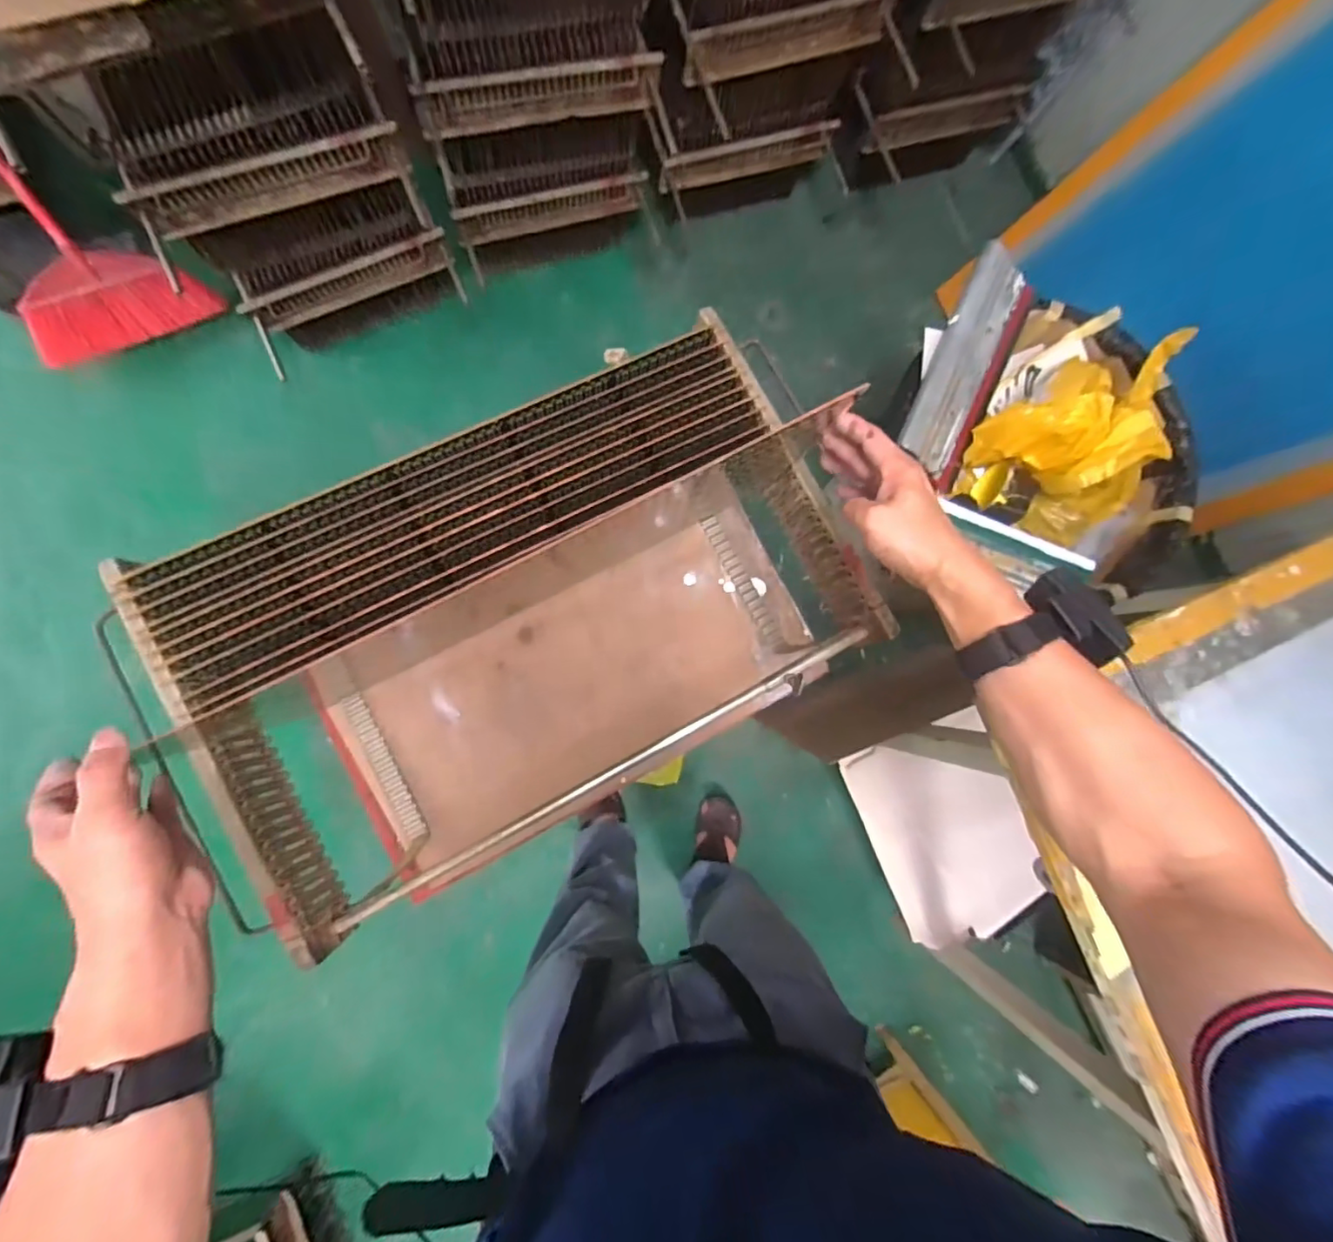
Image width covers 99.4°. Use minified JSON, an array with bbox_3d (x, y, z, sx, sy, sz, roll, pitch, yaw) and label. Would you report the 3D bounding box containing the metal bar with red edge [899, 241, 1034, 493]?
[{"bbox_3d":[0.445,-0.370,0.826,0.125,0.026,0.323,22,90,-25],"label":"metal bar with red edge"}]

